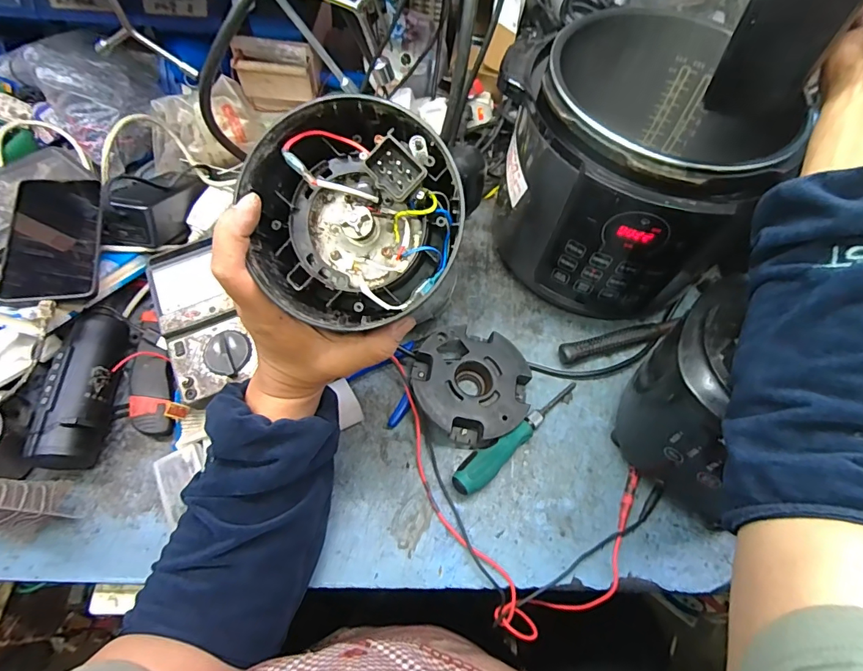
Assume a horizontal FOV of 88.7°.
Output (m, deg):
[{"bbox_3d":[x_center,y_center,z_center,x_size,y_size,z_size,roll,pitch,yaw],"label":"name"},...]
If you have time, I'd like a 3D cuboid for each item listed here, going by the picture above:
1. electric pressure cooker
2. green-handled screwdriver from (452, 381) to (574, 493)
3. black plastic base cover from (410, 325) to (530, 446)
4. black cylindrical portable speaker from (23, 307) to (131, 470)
[{"bbox_3d":[0.226,-0.177,0.497,0.264,0.220,0.236,-27,66,-17],"label":"electric pressure cooker"},{"bbox_3d":[0.093,0.101,0.466,0.179,0.028,0.030,-37,70,-21],"label":"green-handled screwdriver"},{"bbox_3d":[0.045,0.052,0.487,0.127,0.040,0.129,33,65,14],"label":"black plastic base cover"},{"bbox_3d":[-0.344,0.044,0.447,0.043,0.055,0.171,-3,62,-5],"label":"black cylindrical portable speaker"}]

